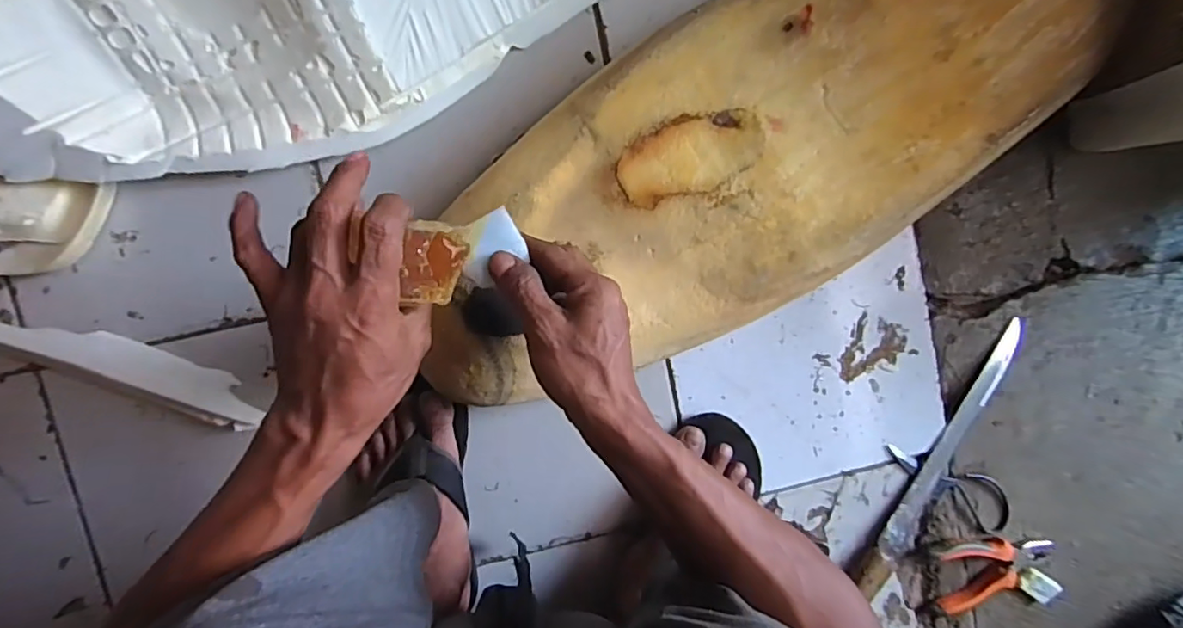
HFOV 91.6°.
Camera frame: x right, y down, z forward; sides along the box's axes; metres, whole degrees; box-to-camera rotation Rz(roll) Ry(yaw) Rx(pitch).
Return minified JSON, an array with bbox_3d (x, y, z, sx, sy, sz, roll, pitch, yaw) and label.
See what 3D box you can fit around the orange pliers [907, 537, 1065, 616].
[{"bbox_3d":[0.459,0.301,0.657,0.164,0.021,0.088,1,95,-6],"label":"orange pliers"}]

